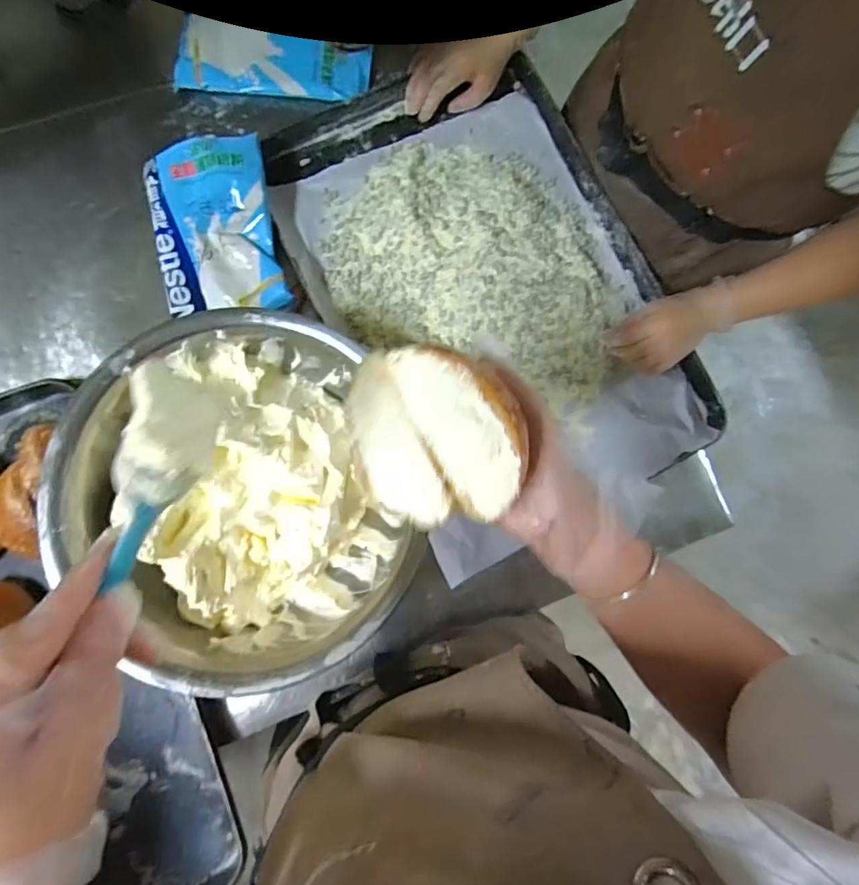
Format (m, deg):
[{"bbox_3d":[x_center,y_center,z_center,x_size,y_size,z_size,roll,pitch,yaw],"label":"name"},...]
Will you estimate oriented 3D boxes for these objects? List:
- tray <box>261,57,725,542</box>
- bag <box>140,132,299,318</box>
[{"bbox_3d":[0.074,-0.189,0.630,0.412,0.039,0.593,-23,86,-7],"label":"tray"},{"bbox_3d":[-0.258,-0.251,0.597,0.146,0.057,0.200,-12,85,-6],"label":"bag"}]

